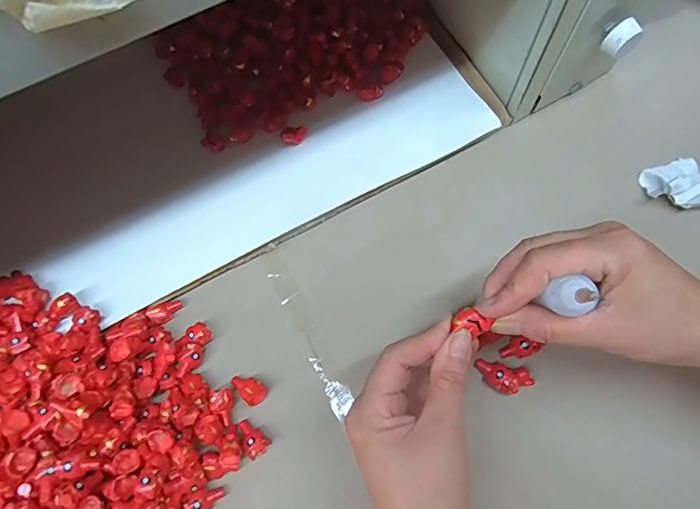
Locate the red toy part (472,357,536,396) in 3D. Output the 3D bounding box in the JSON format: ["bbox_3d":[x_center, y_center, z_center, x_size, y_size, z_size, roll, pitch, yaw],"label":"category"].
[{"bbox_3d":[0.107,0.086,0.321,0.037,0.012,0.019,12,72,7],"label":"red toy part"}]

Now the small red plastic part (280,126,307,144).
[{"bbox_3d":[-0.046,-0.097,0.376,0.020,0.006,0.015,6,71,5],"label":"small red plastic part"}]

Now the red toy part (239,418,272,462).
[{"bbox_3d":[-0.067,0.125,0.316,0.016,0.012,0.026,-35,72,-9],"label":"red toy part"}]

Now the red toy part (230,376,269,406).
[{"bbox_3d":[-0.071,0.094,0.327,0.026,0.013,0.016,41,77,15],"label":"red toy part"}]

